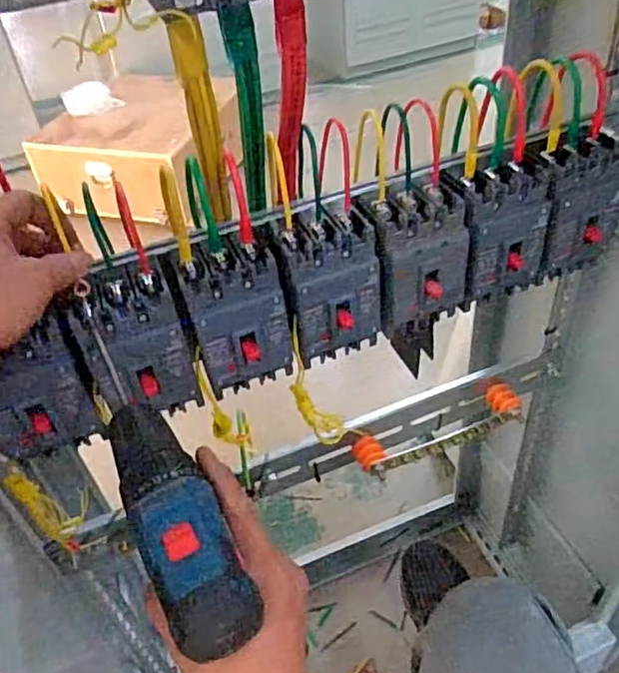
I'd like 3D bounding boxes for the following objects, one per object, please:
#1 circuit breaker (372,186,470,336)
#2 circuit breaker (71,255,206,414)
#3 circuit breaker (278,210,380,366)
[{"bbox_3d":[0.096,-0.067,0.552,0.085,0.108,0.056,-17,44,-12],"label":"circuit breaker"},{"bbox_3d":[-0.136,0.009,0.493,0.073,0.109,0.064,-19,44,-14],"label":"circuit breaker"},{"bbox_3d":[0.019,-0.042,0.538,0.077,0.116,0.061,-14,43,-9],"label":"circuit breaker"}]

